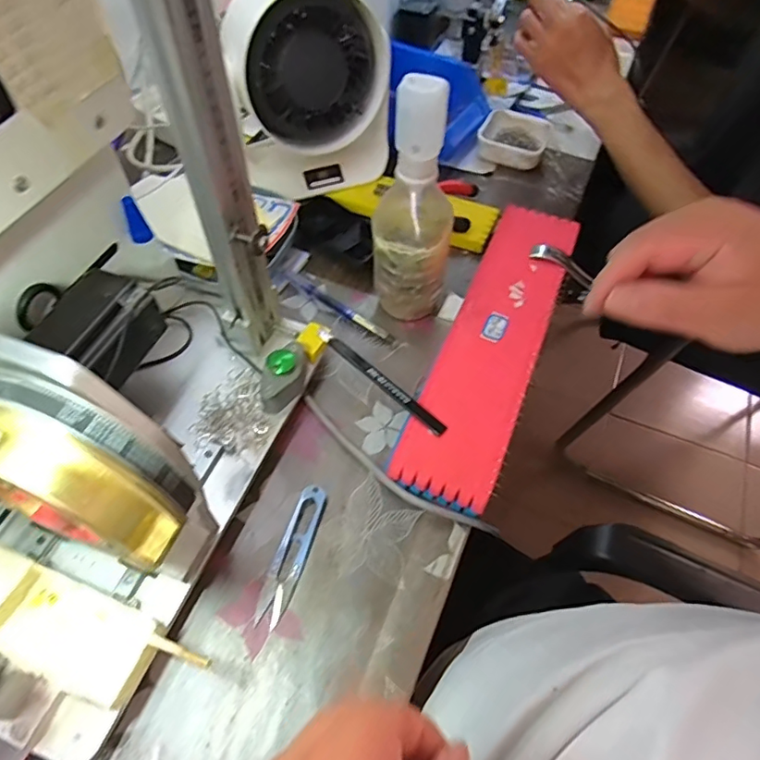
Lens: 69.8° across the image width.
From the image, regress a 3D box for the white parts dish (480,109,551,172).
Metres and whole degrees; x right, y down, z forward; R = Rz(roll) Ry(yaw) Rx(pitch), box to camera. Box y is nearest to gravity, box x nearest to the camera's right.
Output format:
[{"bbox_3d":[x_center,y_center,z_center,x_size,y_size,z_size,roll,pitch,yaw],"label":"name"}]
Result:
[{"bbox_3d":[0.162,-0.295,0.667,0.081,0.027,0.077,18,56,10],"label":"white parts dish"}]

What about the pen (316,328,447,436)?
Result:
[{"bbox_3d":[0.000,-0.001,0.456,0.139,0.009,0.013,39,62,22],"label":"pen"}]

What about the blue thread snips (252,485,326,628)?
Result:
[{"bbox_3d":[-0.064,0.126,0.399,0.024,0.007,0.102,16,56,9],"label":"blue thread snips"}]

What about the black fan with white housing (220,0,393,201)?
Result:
[{"bbox_3d":[-0.067,-0.288,0.569,0.167,0.213,0.102,-17,58,-14],"label":"black fan with white housing"}]

